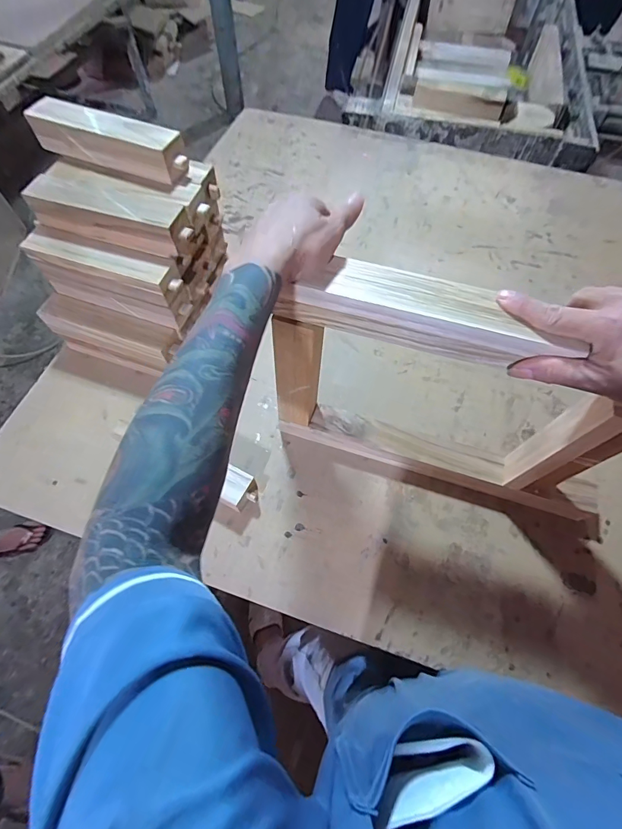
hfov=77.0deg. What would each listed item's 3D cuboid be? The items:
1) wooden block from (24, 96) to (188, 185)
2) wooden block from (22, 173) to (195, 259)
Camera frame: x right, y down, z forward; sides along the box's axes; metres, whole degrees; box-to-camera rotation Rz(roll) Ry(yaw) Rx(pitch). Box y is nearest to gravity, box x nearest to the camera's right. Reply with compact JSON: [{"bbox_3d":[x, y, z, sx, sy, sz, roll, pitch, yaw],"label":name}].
[{"bbox_3d":[-0.267,-0.366,0.524,0.215,0.051,0.041,18,62,6],"label":"wooden block"},{"bbox_3d":[-0.267,-0.273,0.531,0.223,0.051,0.059,17,62,5],"label":"wooden block"}]

